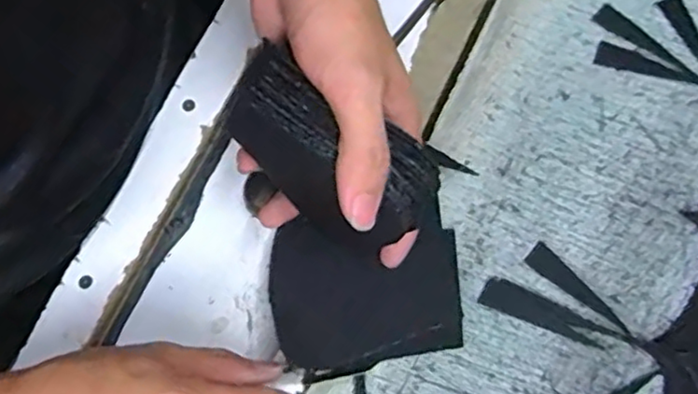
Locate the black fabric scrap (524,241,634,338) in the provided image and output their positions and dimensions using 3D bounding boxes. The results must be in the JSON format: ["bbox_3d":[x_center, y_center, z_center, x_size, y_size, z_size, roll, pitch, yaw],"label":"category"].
[{"bbox_3d":[0.131,0.052,0.374,0.068,0.004,0.014,40,79,11],"label":"black fabric scrap"}]

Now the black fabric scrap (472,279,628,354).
[{"bbox_3d":[0.112,0.066,0.370,0.077,0.004,0.017,23,76,8],"label":"black fabric scrap"}]

